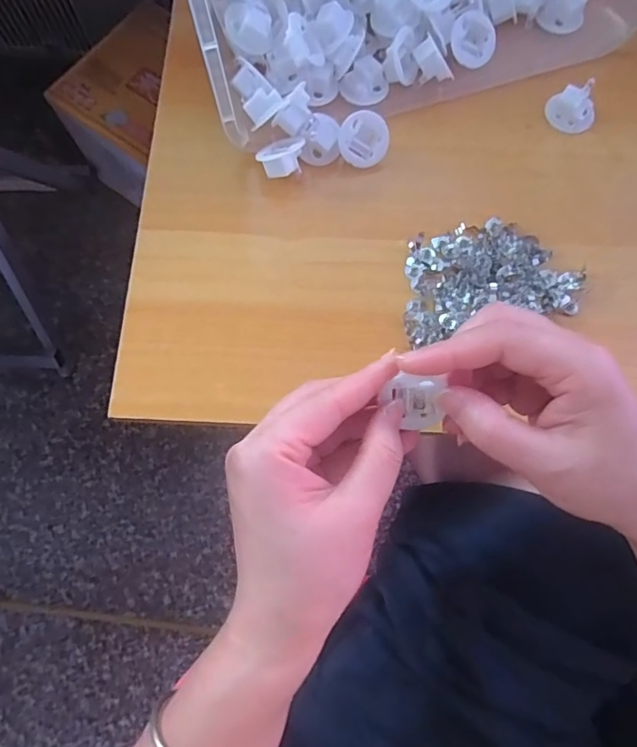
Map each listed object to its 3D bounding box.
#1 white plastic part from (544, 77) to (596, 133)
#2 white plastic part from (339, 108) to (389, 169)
[{"bbox_3d":[0.182,-0.189,0.355,0.031,0.019,0.026,-6,76,-1],"label":"white plastic part"},{"bbox_3d":[0.029,-0.159,0.340,0.033,0.015,0.034,-3,108,-11],"label":"white plastic part"}]

